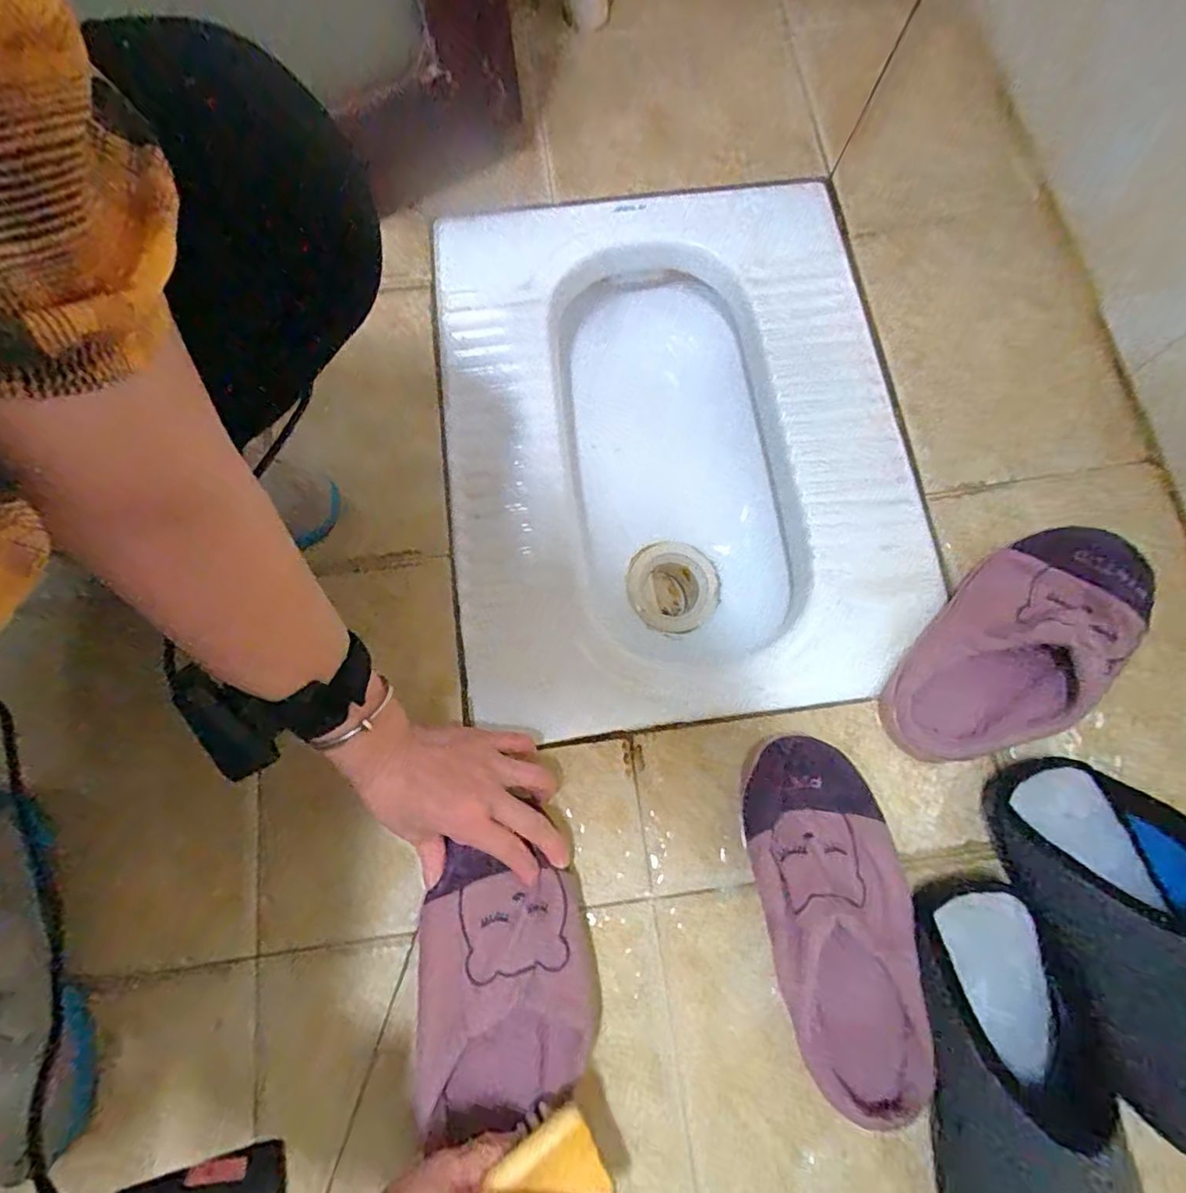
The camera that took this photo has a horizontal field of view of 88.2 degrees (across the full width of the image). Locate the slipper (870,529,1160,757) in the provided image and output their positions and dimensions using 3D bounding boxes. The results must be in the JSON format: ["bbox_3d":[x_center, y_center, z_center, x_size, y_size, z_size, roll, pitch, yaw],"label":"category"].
[{"bbox_3d":[0.336,0.040,0.487,0.113,0.054,0.231,43,78,12],"label":"slipper"}]

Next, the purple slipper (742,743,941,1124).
[{"bbox_3d":[0.174,0.227,0.435,0.103,0.054,0.242,-10,73,-2],"label":"purple slipper"}]

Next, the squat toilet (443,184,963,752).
[{"bbox_3d":[0.071,-0.136,0.661,0.423,0.200,0.527,-5,74,0],"label":"squat toilet"}]

